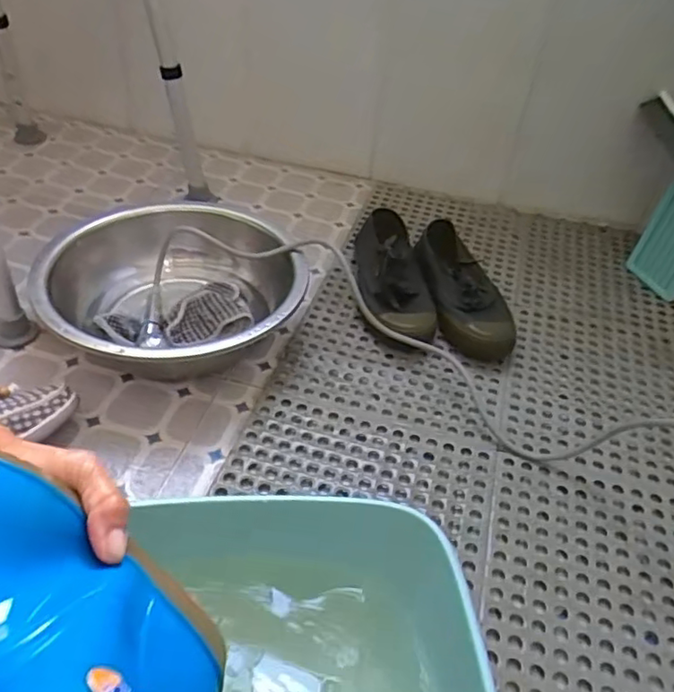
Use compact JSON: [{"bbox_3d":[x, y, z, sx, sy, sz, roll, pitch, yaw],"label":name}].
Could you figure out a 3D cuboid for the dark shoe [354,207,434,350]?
[{"bbox_3d":[0.077,-0.101,0.856,0.099,0.089,0.250,-1,41,-7],"label":"dark shoe"}]

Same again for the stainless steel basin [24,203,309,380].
[{"bbox_3d":[-0.204,-0.065,0.781,0.312,0.103,0.311,3,41,-3],"label":"stainless steel basin"}]

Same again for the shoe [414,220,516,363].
[{"bbox_3d":[0.176,-0.081,0.857,0.107,0.068,0.238,-3,42,-10],"label":"shoe"}]

